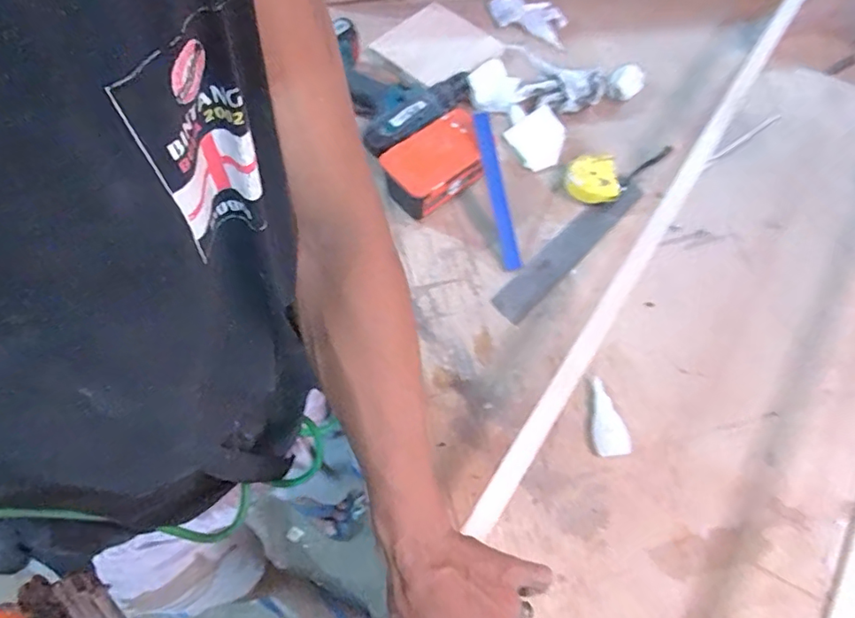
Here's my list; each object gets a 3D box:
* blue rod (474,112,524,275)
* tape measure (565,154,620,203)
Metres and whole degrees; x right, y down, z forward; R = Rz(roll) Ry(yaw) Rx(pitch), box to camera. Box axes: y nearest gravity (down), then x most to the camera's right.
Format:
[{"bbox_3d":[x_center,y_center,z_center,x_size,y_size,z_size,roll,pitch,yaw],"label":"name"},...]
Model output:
[{"bbox_3d":[0.091,-0.152,0.701,0.023,0.007,0.205,-12,90,-2],"label":"blue rod"},{"bbox_3d":[0.224,-0.175,0.735,0.070,0.040,0.064,8,63,2],"label":"tape measure"}]

